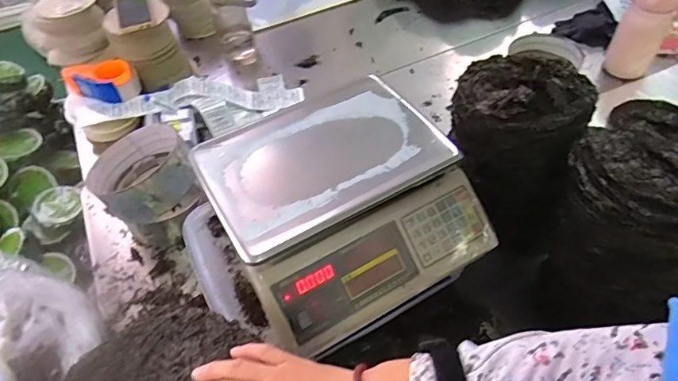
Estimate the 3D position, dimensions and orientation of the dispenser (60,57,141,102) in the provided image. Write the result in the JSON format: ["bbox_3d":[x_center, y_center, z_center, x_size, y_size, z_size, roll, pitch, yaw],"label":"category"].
[{"bbox_3d":[-0.559,-0.263,1.094,0.154,0.070,0.094,11,52,13],"label":"dispenser"}]

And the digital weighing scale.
[{"bbox_3d":[-0.010,0.013,0.654,0.353,0.114,0.328,-26,53,-17],"label":"digital weighing scale"}]

